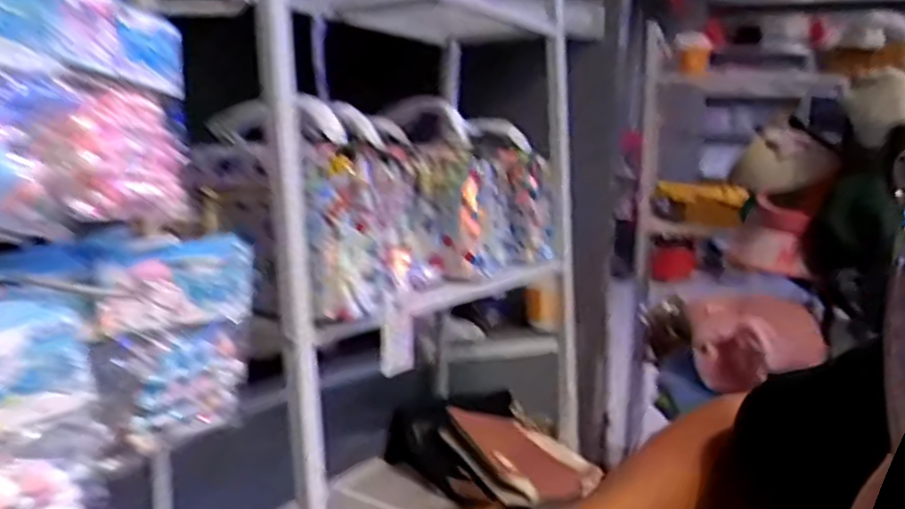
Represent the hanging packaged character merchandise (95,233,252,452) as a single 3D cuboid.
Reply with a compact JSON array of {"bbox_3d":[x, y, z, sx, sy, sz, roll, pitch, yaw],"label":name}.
[{"bbox_3d":[-0.228,0.073,0.614,0.034,0.165,0.136,-3,5,42],"label":"hanging packaged character merchandise"}]

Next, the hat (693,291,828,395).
[{"bbox_3d":[0.556,0.166,1.322,0.164,0.158,0.206,1,9,-9],"label":"hat"}]

